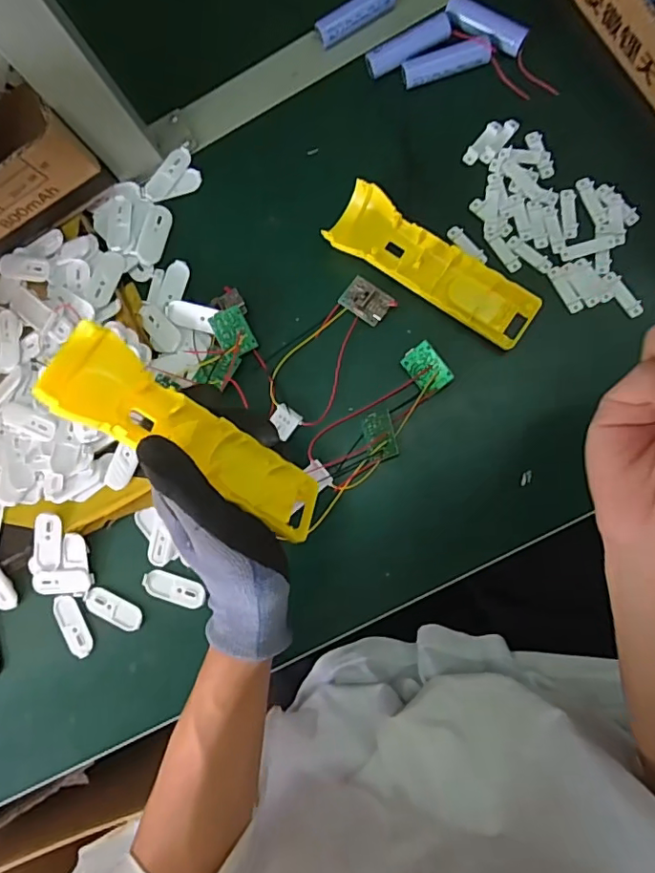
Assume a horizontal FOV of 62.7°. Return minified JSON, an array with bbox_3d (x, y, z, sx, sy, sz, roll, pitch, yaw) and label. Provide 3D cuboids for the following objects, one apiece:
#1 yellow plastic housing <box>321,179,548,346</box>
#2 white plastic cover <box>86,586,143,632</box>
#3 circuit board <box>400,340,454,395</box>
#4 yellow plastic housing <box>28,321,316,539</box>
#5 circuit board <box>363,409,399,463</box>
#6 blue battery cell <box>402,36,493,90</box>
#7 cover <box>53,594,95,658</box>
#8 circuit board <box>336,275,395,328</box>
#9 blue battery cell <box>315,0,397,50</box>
[{"bbox_3d":[0.077,-0.125,0.399,0.161,0.024,0.049,35,90,9],"label":"yellow plastic housing"},{"bbox_3d":[-0.168,0.136,0.423,0.049,0.004,0.020,23,88,9],"label":"white plastic cover"},{"bbox_3d":[0.073,-0.050,0.398,0.027,0.006,0.035,-39,86,30],"label":"circuit board"},{"bbox_3d":[-0.068,0.004,0.289,0.162,0.033,0.039,35,90,-26],"label":"yellow plastic housing"},{"bbox_3d":[0.038,-0.001,0.393,0.025,0.004,0.035,-22,68,33],"label":"circuit board"},{"bbox_3d":[0.091,-0.284,0.411,0.065,0.016,0.018,-11,83,7],"label":"blue battery cell"},{"bbox_3d":[-0.202,0.151,0.427,0.021,0.004,0.050,-27,82,4],"label":"cover"},{"bbox_3d":[0.029,-0.104,0.413,0.036,0.010,0.026,37,90,9],"label":"circuit board"},{"bbox_3d":[0.024,-0.333,0.427,0.066,0.019,0.020,-25,82,5],"label":"blue battery cell"}]

